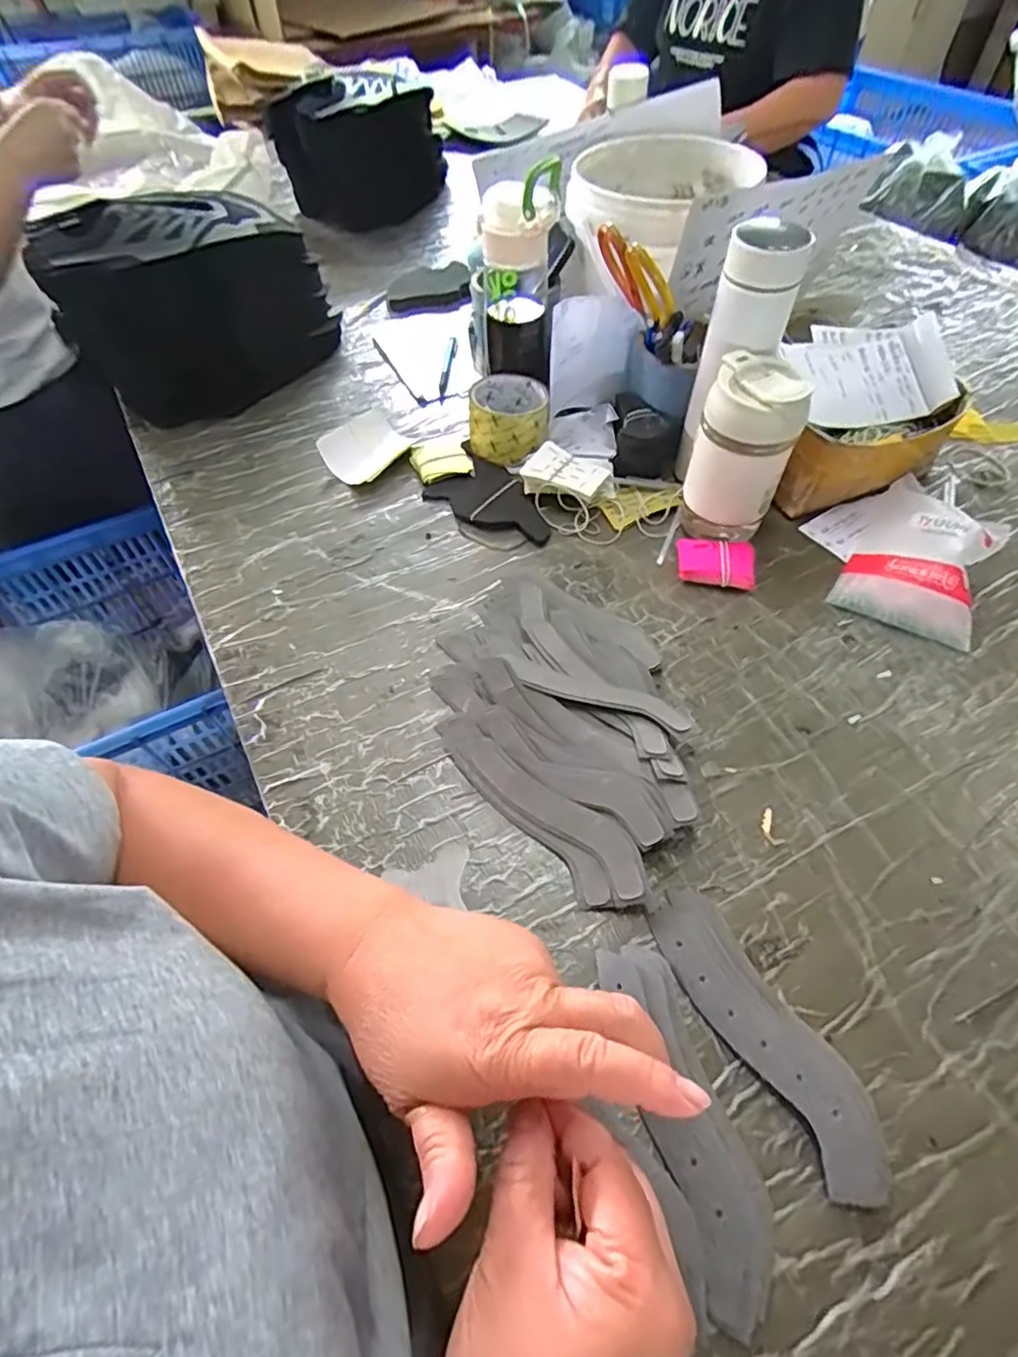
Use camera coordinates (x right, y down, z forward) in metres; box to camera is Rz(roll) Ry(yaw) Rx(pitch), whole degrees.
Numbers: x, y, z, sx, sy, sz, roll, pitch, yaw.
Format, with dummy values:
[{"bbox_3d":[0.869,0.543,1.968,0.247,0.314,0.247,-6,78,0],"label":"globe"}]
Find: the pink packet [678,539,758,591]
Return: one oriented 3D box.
[{"bbox_3d":[0.196,-0.108,0.577,0.069,0.023,0.046,8,55,7],"label":"pink packet"}]

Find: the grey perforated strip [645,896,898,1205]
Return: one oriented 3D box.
[{"bbox_3d":[0.151,0.205,0.358,0.052,0.013,0.170,-27,58,-17],"label":"grey perforated strip"}]

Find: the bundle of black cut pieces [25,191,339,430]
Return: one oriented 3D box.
[{"bbox_3d":[-0.387,-0.461,0.773,0.293,0.213,0.135,-24,57,-15],"label":"bundle of black cut pieces"}]

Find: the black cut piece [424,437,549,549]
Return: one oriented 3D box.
[{"bbox_3d":[-0.022,-0.192,0.648,0.087,0.010,0.169,-36,63,-20],"label":"black cut piece"}]

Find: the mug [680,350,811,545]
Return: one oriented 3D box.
[{"bbox_3d":[0.210,-0.201,0.557,0.081,0.156,0.073,18,57,13],"label":"mug"}]

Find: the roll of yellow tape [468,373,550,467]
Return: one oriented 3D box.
[{"bbox_3d":[0.000,-0.291,0.677,0.085,0.056,0.087,-1,54,1],"label":"roll of yellow tape"}]

